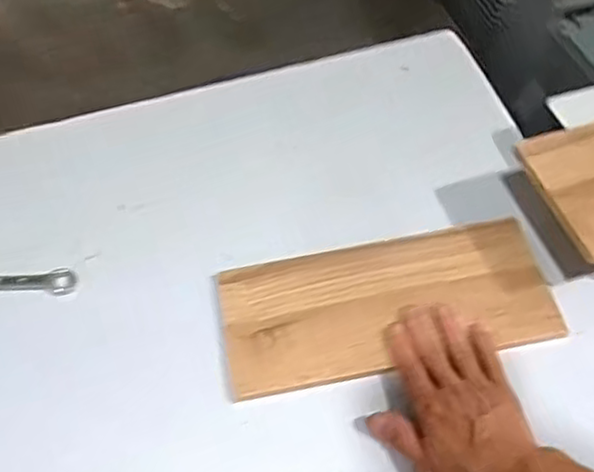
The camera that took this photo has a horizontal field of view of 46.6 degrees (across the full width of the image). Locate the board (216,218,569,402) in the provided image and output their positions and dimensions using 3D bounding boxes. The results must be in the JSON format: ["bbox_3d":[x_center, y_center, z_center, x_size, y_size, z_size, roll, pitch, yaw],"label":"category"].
[{"bbox_3d":[0.082,0.061,0.651,0.300,0.017,0.139,-12,55,-6],"label":"board"}]

